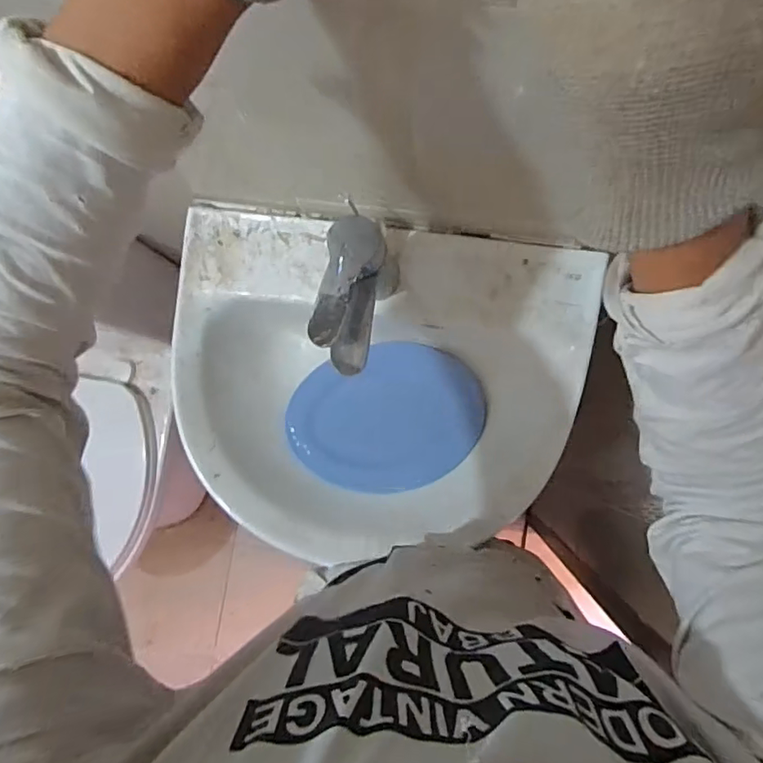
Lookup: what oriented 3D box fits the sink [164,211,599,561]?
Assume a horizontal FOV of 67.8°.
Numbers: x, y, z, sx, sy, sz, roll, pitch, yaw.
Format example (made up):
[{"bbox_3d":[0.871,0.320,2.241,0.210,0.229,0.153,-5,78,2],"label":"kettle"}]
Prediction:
[{"bbox_3d":[-0.021,0.018,0.706,0.458,0.194,0.376,9,86,7],"label":"sink"}]

